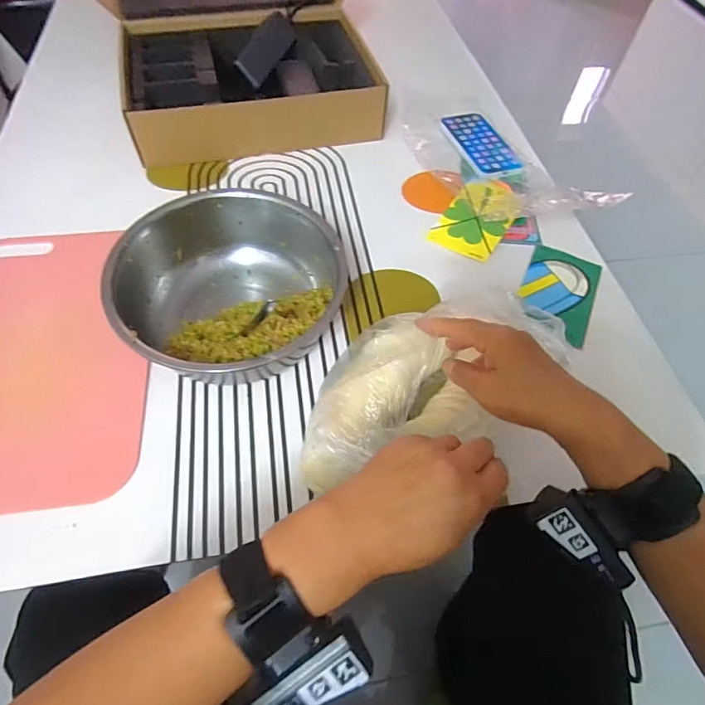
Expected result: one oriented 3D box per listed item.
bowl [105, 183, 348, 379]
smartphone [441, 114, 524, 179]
[{"bbox_3d":[-0.118,-0.067,0.485,0.219,0.093,0.193,20,59,12],"label":"bowl"},{"bbox_3d":[0.192,-0.313,0.697,0.075,0.011,0.159,-15,59,-10],"label":"smartphone"}]

